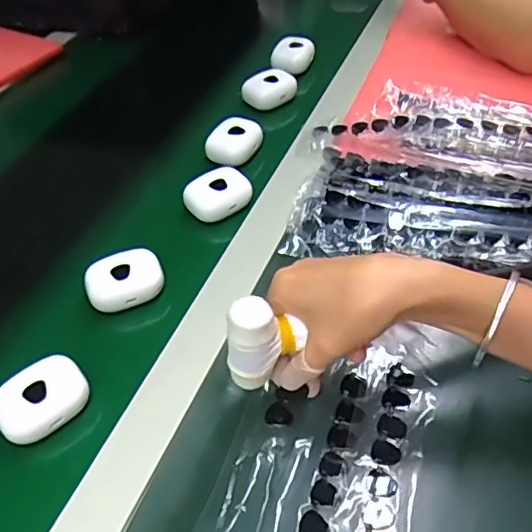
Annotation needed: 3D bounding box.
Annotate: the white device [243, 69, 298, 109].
[{"bbox_3d":[0.004,-0.196,0.620,0.060,0.035,0.025,-10,47,-4],"label":"white device"}]

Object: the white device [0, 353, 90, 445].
[{"bbox_3d":[-0.151,0.087,0.373,0.059,0.018,0.045,-35,53,-24],"label":"white device"}]

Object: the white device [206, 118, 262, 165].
[{"bbox_3d":[-0.032,-0.125,0.556,0.040,0.026,0.050,26,55,27],"label":"white device"}]

